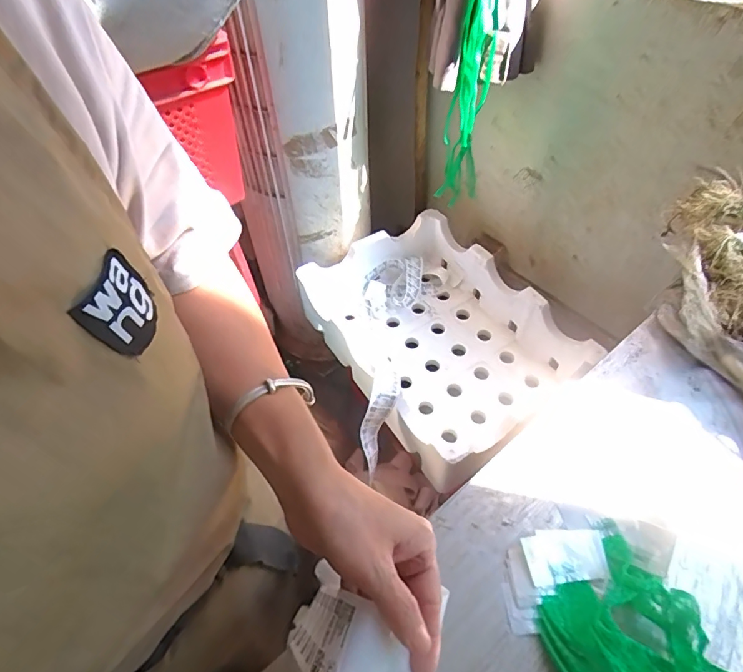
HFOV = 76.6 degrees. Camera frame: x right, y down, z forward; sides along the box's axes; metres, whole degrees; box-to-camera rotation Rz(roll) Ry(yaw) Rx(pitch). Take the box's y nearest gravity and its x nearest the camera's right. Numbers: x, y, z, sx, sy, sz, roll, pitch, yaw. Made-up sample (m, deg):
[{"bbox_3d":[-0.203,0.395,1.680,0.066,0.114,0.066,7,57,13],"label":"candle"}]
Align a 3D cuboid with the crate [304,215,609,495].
[{"bbox_3d":[0.145,-0.008,1.101,0.428,0.153,0.589,-27,56,-18],"label":"crate"}]

